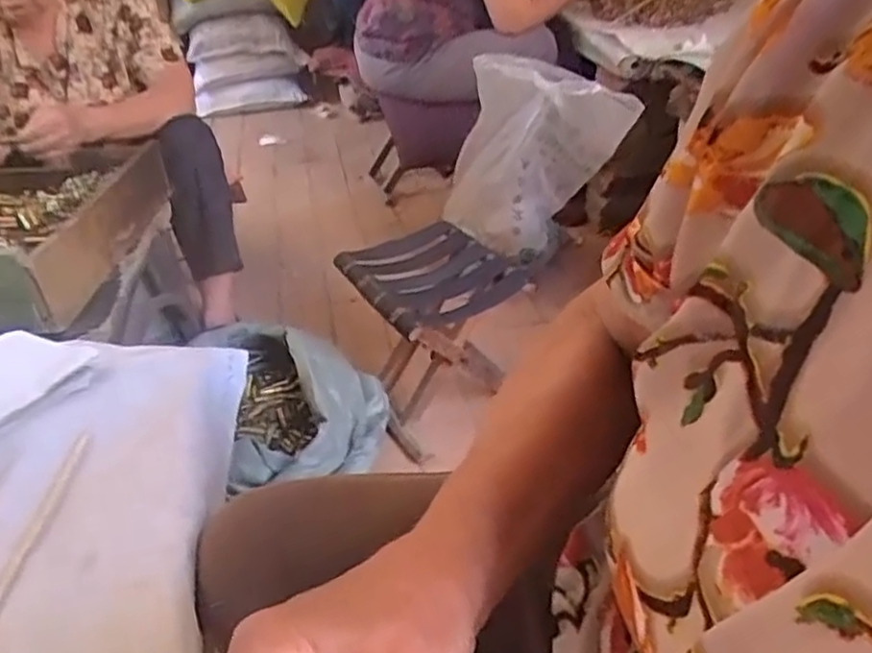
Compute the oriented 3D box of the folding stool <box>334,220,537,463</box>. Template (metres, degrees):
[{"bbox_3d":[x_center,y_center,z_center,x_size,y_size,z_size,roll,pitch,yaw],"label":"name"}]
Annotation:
[{"bbox_3d":[-0.012,0.012,1.305,0.240,0.283,0.276,-20,38,-23],"label":"folding stool"}]

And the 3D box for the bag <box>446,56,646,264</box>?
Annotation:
[{"bbox_3d":[0.203,-0.374,1.559,0.244,0.424,0.365,-28,41,-32],"label":"bag"}]

